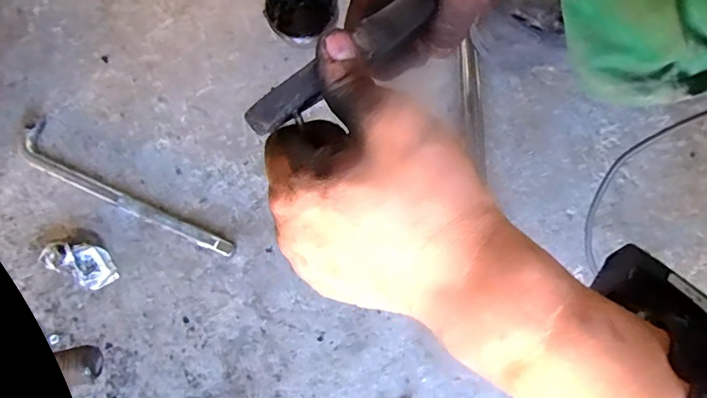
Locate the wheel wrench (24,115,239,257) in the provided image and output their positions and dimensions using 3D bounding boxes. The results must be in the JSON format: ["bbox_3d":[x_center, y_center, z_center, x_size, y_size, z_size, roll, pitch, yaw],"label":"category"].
[{"bbox_3d":[-0.224,-0.005,0.473,0.247,0.017,0.039,28,80,7],"label":"wheel wrench"}]

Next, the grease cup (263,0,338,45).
[{"bbox_3d":[-0.052,-0.182,0.491,0.071,0.046,0.067,0,77,1],"label":"grease cup"}]

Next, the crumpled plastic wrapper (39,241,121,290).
[{"bbox_3d":[-0.256,0.058,0.454,0.065,0.030,0.036,21,79,6],"label":"crumpled plastic wrapper"}]

